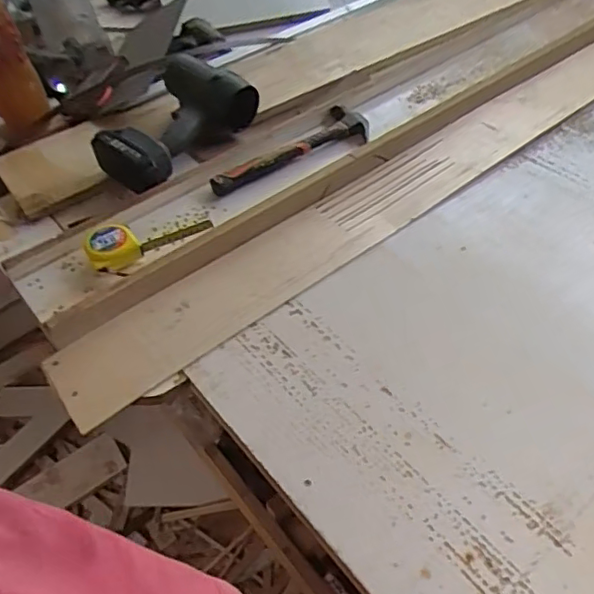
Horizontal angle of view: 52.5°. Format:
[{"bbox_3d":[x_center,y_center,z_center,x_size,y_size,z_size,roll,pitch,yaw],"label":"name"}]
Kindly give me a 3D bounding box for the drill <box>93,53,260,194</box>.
[{"bbox_3d":[-0.199,-0.277,0.960,0.145,0.096,0.264,27,57,27],"label":"drill"}]

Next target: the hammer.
[{"bbox_3d":[0.000,-0.217,0.936,0.282,0.038,0.091,-37,55,-24],"label":"hammer"}]

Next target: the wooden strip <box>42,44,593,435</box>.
[{"bbox_3d":[0.206,-0.201,0.918,1.228,0.017,0.124,-34,54,-22],"label":"wooden strip"}]

